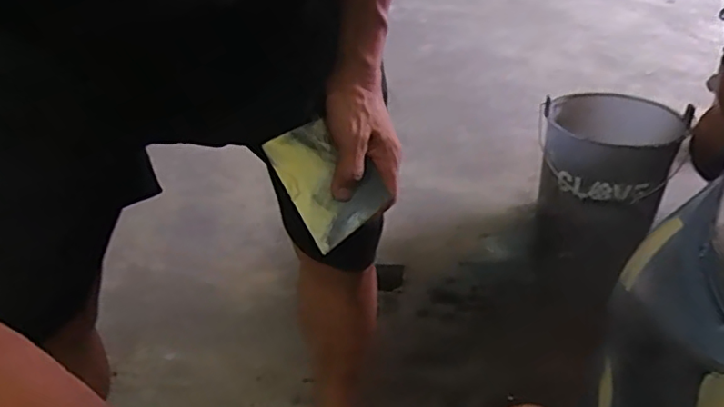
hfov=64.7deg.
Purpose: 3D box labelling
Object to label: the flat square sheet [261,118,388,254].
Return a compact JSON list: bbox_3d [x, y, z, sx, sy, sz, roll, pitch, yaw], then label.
[{"bbox_3d":[-0.034,-0.025,0.559,0.082,0.119,0.008,-30,-4,-3],"label":"flat square sheet"}]

